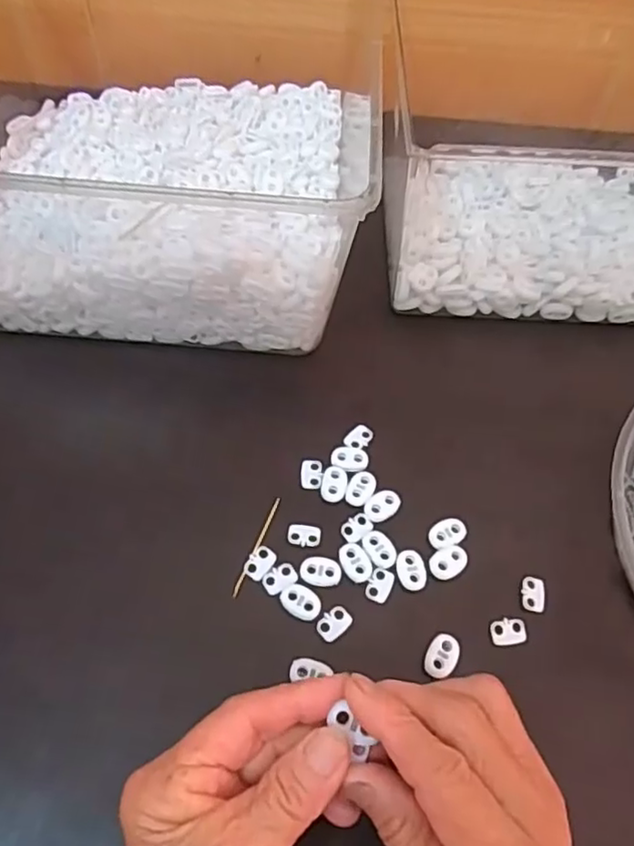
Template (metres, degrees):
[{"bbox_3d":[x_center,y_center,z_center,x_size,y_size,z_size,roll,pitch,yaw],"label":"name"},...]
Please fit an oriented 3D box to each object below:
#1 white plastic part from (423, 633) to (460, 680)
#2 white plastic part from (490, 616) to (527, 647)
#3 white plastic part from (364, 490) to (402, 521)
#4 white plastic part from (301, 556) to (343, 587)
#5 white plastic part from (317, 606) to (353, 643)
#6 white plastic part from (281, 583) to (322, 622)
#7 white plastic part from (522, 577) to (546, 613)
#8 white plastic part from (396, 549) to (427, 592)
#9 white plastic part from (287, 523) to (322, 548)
[{"bbox_3d":[0.065,0.121,0.324,0.015,0.004,0.023,26,61,12],"label":"white plastic part"},{"bbox_3d":[0.103,0.112,0.334,0.019,0.004,0.014,-5,59,-6],"label":"white plastic part"},{"bbox_3d":[0.039,0.047,0.366,0.022,0.004,0.015,-35,66,-22],"label":"white plastic part"},{"bbox_3d":[0.002,0.082,0.344,0.022,0.004,0.016,8,58,2],"label":"white plastic part"},{"bbox_3d":[0.009,0.106,0.332,0.013,0.004,0.020,41,65,20],"label":"white plastic part"},{"bbox_3d":[-0.008,0.096,0.336,0.022,0.004,0.016,29,61,14],"label":"white plastic part"},{"bbox_3d":[0.120,0.094,0.345,0.012,0.004,0.019,11,59,4],"label":"white plastic part"},{"bbox_3d":[0.053,0.081,0.347,0.016,0.004,0.023,-10,60,-9],"label":"white plastic part"},{"bbox_3d":[-0.007,0.064,0.355,0.019,0.004,0.013,8,58,2],"label":"white plastic part"}]

